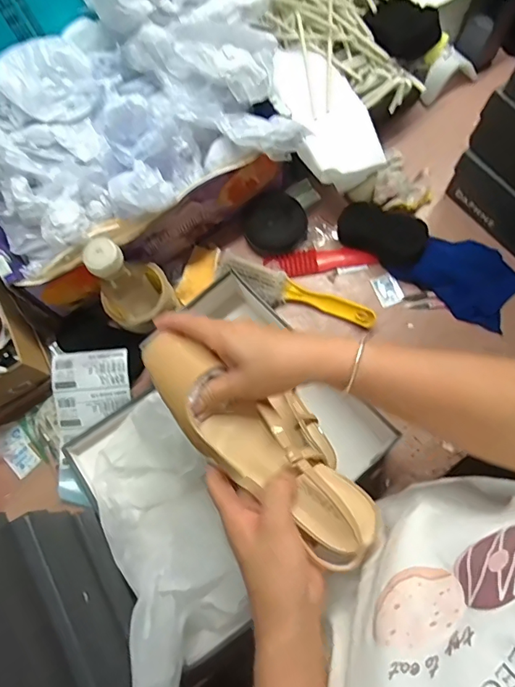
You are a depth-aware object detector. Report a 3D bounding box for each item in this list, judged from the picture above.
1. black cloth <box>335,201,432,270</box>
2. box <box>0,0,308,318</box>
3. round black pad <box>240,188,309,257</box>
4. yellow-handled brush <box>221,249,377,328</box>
[{"bbox_3d":[0.178,-0.155,0.670,0.127,0.051,0.059,28,77,10],"label":"black cloth"},{"bbox_3d":[-0.159,-0.280,0.600,0.456,0.200,0.304,-35,76,-8],"label":"box"},{"bbox_3d":[0.024,-0.174,0.678,0.090,0.015,0.089,-1,110,-2],"label":"round black pad"},{"bbox_3d":[0.052,-0.070,0.656,0.227,0.043,0.057,26,77,9],"label":"yellow-handled brush"}]

